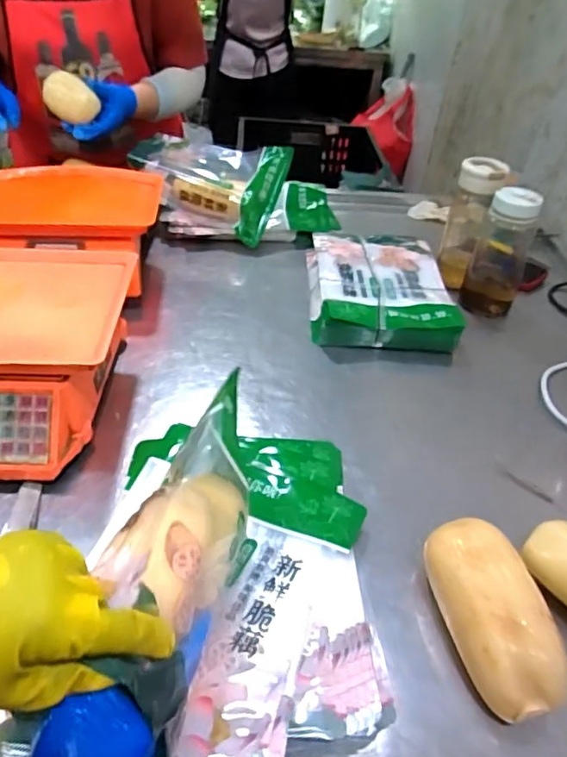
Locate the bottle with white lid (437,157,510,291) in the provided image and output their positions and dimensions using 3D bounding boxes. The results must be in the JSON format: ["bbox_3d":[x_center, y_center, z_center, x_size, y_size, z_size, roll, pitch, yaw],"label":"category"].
[{"bbox_3d":[0.301,-0.251,0.904,0.062,0.198,0.083,7,41,1],"label":"bottle with white lid"}]

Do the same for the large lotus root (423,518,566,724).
[{"bbox_3d":[0.173,0.198,0.470,0.073,0.065,0.158,-7,43,-14],"label":"large lotus root"}]

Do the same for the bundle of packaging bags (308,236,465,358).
[{"bbox_3d":[0.151,-0.152,0.907,0.210,0.057,0.308,4,41,-3],"label":"bundle of packaging bags"}]

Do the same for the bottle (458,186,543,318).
[{"bbox_3d":[0.345,-0.200,0.868,0.085,0.193,0.081,22,44,17],"label":"bottle"}]

